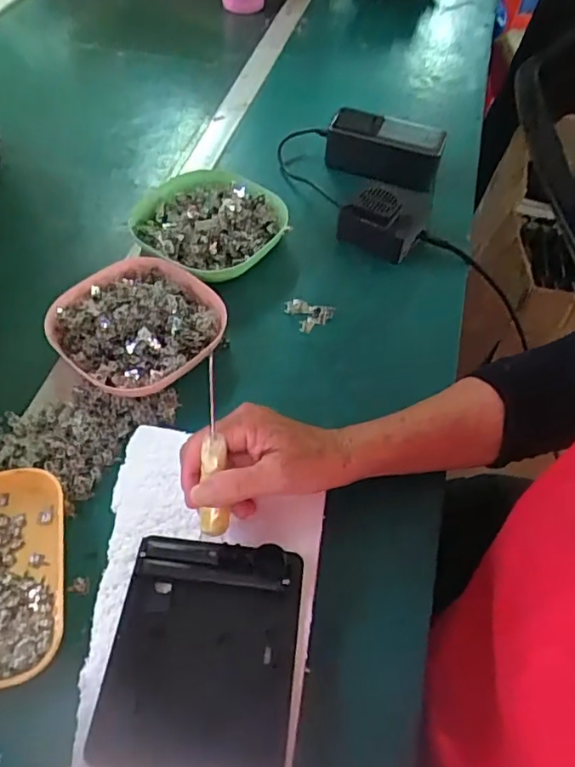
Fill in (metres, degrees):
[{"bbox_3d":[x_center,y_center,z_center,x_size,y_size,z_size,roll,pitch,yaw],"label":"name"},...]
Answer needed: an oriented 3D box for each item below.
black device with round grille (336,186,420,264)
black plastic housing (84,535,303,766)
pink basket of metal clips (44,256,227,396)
[{"bbox_3d":[0.097,-0.167,0.623,0.078,0.052,0.053,25,55,15],"label":"black device with round grille"},{"bbox_3d":[-0.051,0.162,0.362,0.109,0.019,0.132,7,52,2],"label":"black plastic housing"},{"bbox_3d":[-0.129,-0.055,0.521,0.137,0.039,0.138,31,57,20],"label":"pink basket of metal clips"}]

